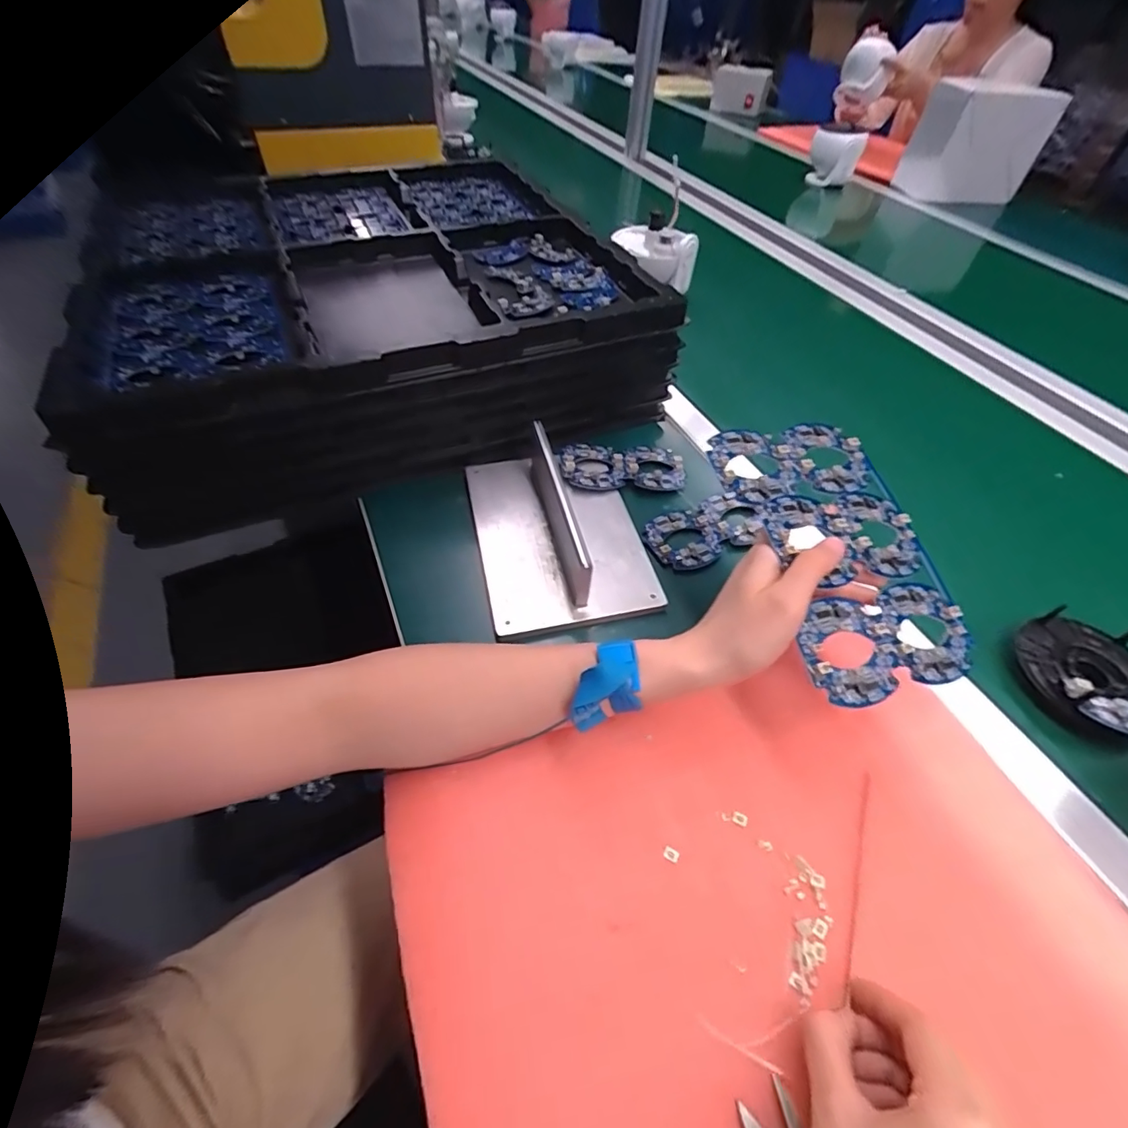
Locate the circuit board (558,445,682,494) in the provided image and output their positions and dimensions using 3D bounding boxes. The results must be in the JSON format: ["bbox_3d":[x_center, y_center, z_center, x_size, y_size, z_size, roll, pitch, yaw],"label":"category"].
[{"bbox_3d":[0.060,-0.098,0.525,0.127,0.016,0.059,-5,51,-9],"label":"circuit board"}]

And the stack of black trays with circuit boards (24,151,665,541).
[{"bbox_3d":[-0.197,-0.292,0.590,0.504,0.125,0.471,-14,52,-16],"label":"stack of black trays with circuit boards"}]

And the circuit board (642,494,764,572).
[{"bbox_3d":[0.130,-0.031,0.483,0.113,0.009,0.065,-19,54,-20],"label":"circuit board"}]

